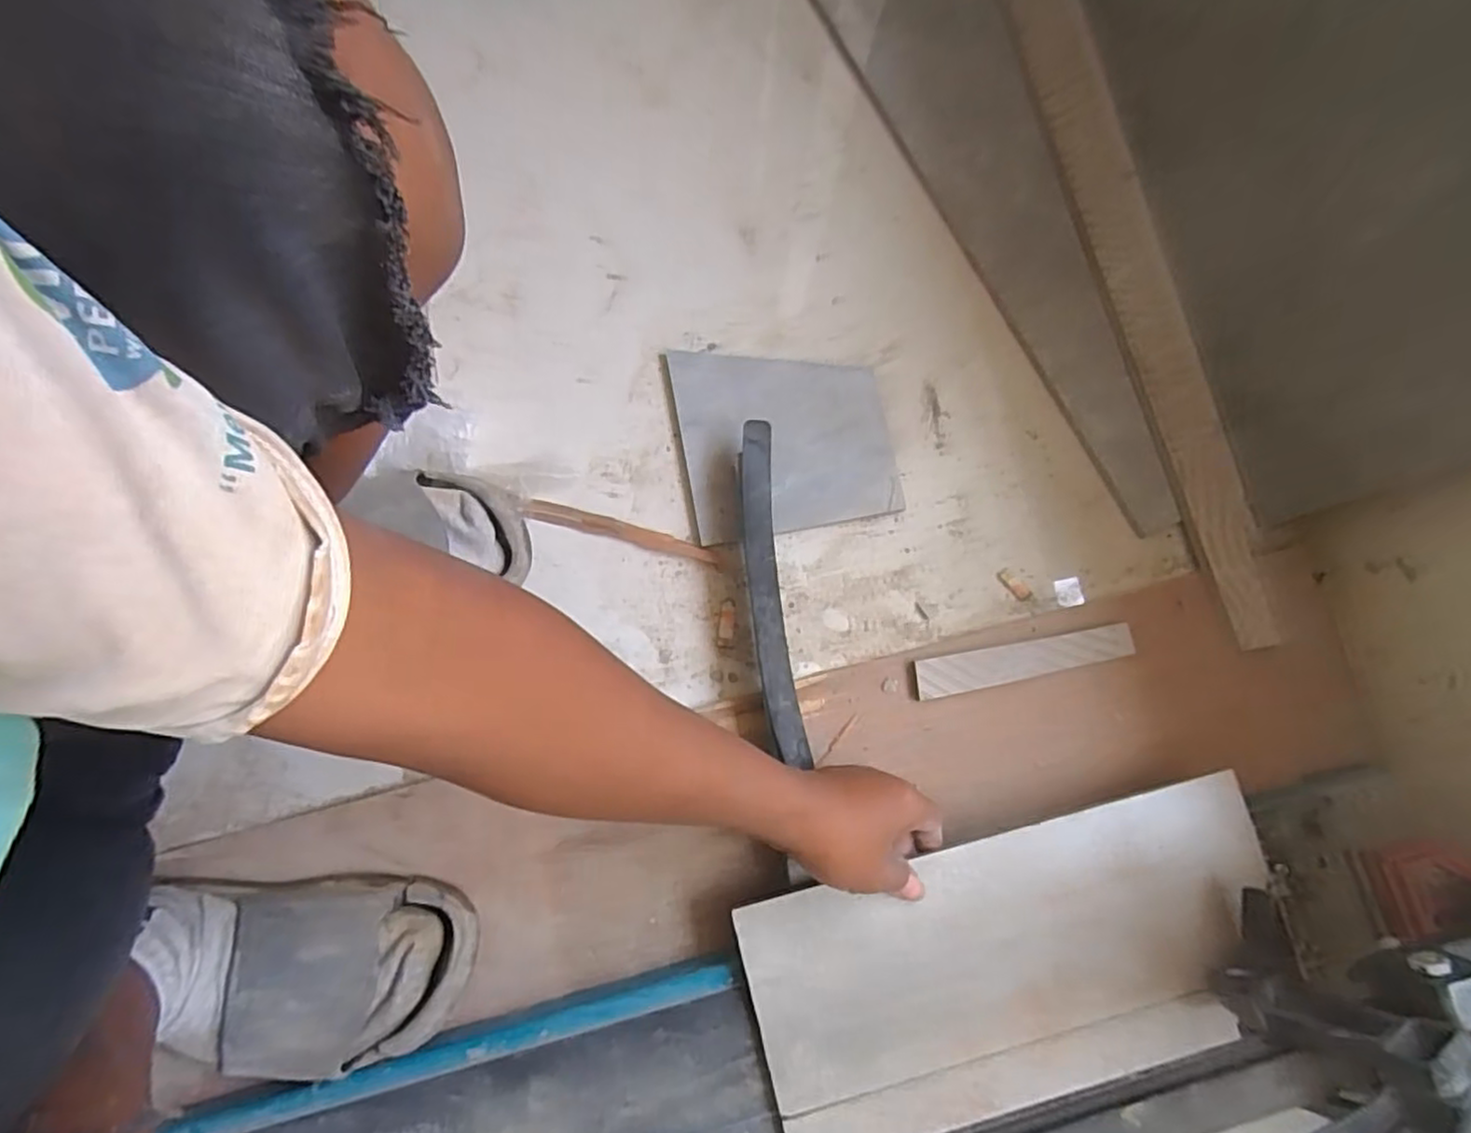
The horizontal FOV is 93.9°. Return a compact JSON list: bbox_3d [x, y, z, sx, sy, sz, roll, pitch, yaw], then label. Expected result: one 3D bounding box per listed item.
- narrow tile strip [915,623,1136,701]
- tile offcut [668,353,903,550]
[{"bbox_3d":[0.209,0.067,0.499,0.158,0.009,0.027,-12,79,-1],"label":"narrow tile strip"},{"bbox_3d":[0.037,-0.100,0.519,0.152,0.009,0.146,-11,79,-1],"label":"tile offcut"}]

